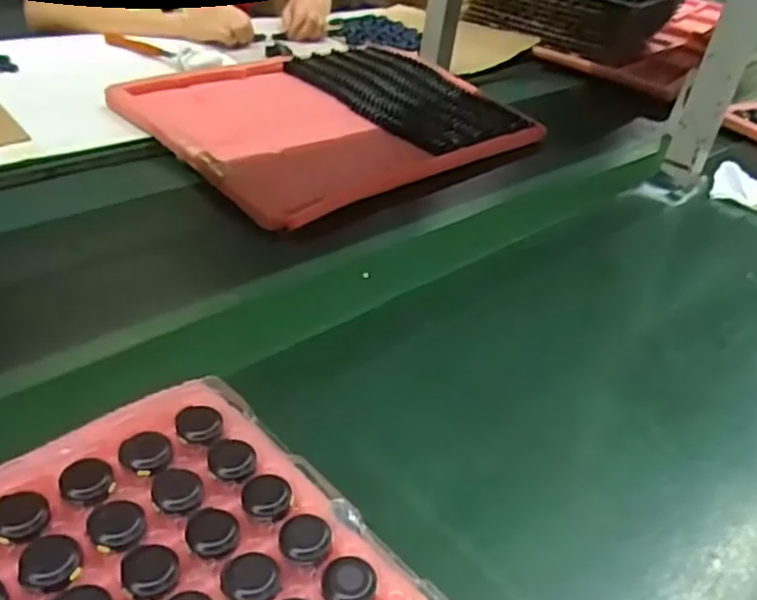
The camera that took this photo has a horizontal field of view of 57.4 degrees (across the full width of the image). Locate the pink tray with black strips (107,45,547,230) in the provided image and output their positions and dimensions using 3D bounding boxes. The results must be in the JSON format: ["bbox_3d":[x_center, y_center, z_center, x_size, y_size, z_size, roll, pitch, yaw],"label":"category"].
[{"bbox_3d":[-0.058,-0.259,0.961,0.496,0.038,0.369,-25,46,-38],"label":"pink tray with black strips"}]

